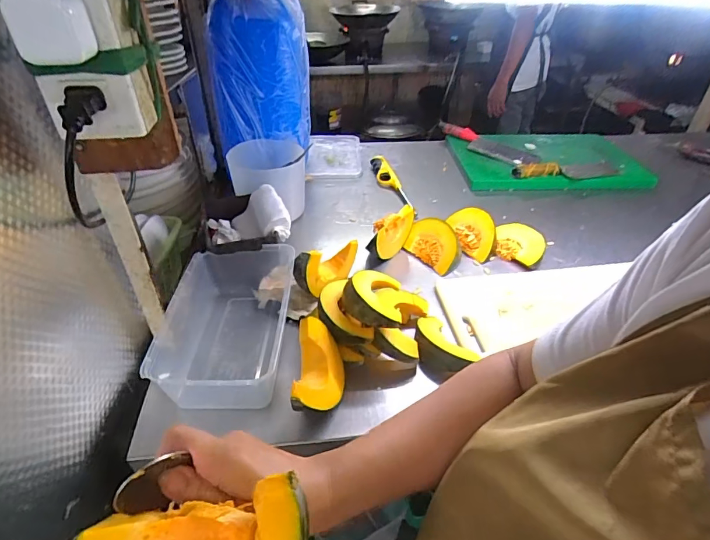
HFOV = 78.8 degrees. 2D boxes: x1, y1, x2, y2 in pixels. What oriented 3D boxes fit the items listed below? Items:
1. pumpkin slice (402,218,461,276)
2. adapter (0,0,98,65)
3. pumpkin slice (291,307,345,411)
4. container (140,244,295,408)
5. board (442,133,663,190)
[{"bbox_3d":[0.155,-0.050,0.805,0.079,0.056,0.103,-27,45,-30],"label":"pumpkin slice"},{"bbox_3d":[-0.210,-0.168,0.299,0.038,0.042,0.033,1,38,2],"label":"adapter"},{"bbox_3d":[-0.047,0.114,0.534,0.064,0.065,0.109,0,38,1],"label":"pumpkin slice"},{"bbox_3d":[-0.181,0.072,0.619,0.175,0.087,0.301,-4,38,-5],"label":"container"},{"bbox_3d":[0.514,-0.299,1.160,0.498,0.037,0.329,-3,38,-3],"label":"board"}]

